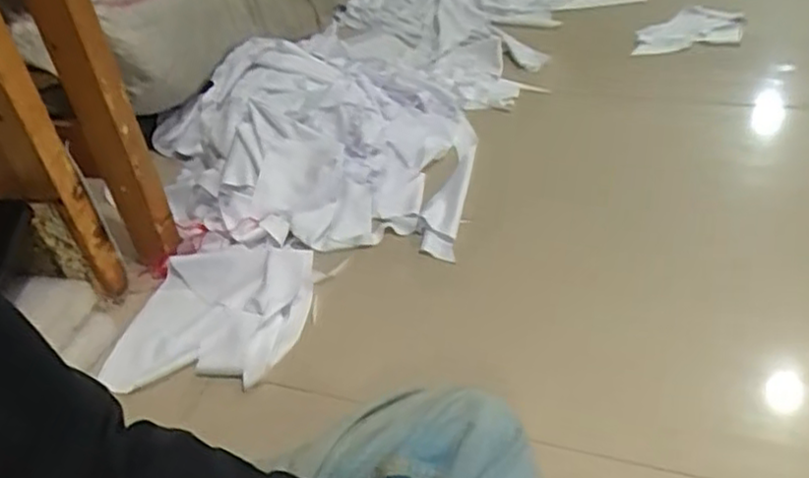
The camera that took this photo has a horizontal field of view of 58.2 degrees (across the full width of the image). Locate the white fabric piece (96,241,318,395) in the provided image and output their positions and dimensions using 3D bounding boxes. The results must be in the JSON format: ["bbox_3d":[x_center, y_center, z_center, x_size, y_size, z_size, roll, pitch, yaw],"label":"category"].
[{"bbox_3d":[-0.192,0.073,0.736,0.189,0.033,0.174,0,38,10],"label":"white fabric piece"}]

